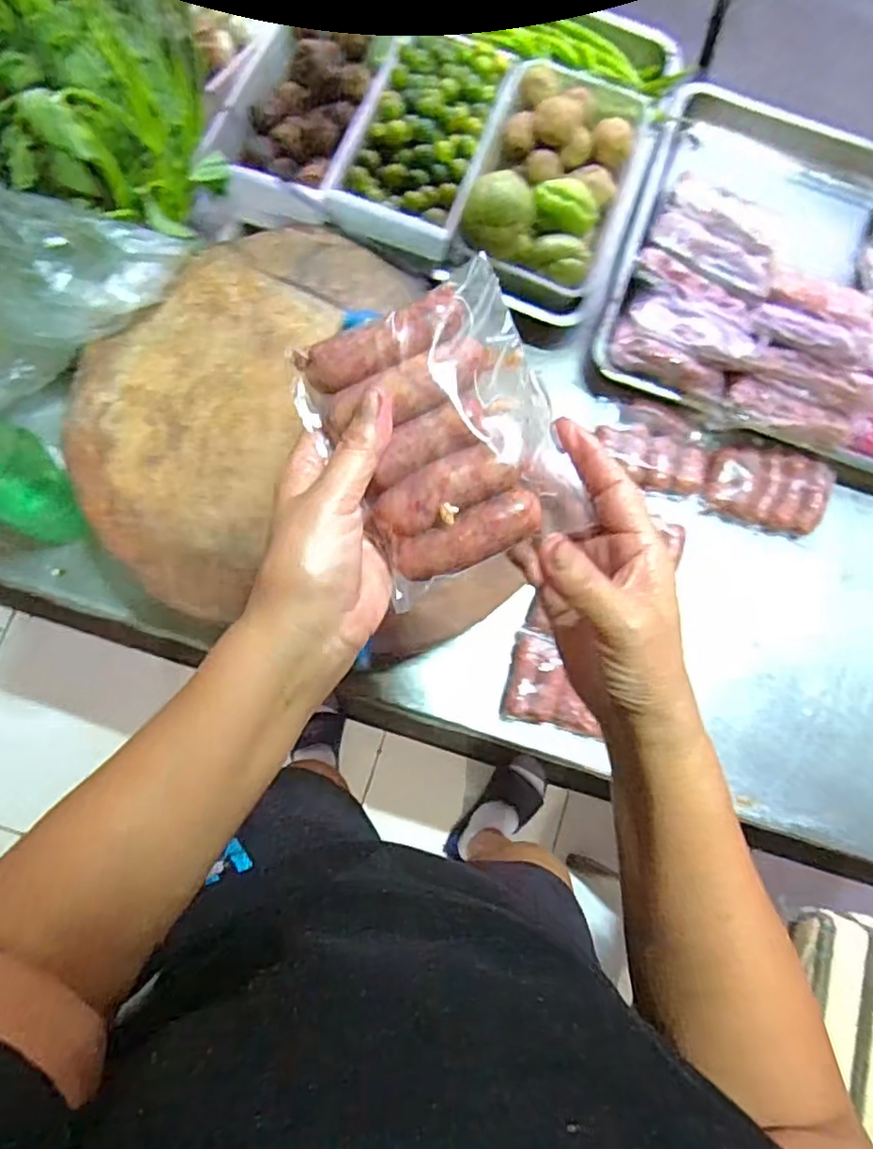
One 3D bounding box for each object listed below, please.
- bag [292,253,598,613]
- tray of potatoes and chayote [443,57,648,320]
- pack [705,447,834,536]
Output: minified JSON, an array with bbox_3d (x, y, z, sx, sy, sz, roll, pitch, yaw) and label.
[{"bbox_3d":[0.004,-0.070,0.320,0.112,0.038,0.130,-27,85,-7],"label":"bag"},{"bbox_3d":[0.129,-0.430,0.691,0.166,0.094,0.262,18,81,-1],"label":"tray of potatoes and chayote"},{"bbox_3d":[0.368,-0.099,0.709,0.132,0.022,0.087,13,82,-2],"label":"pack"}]

